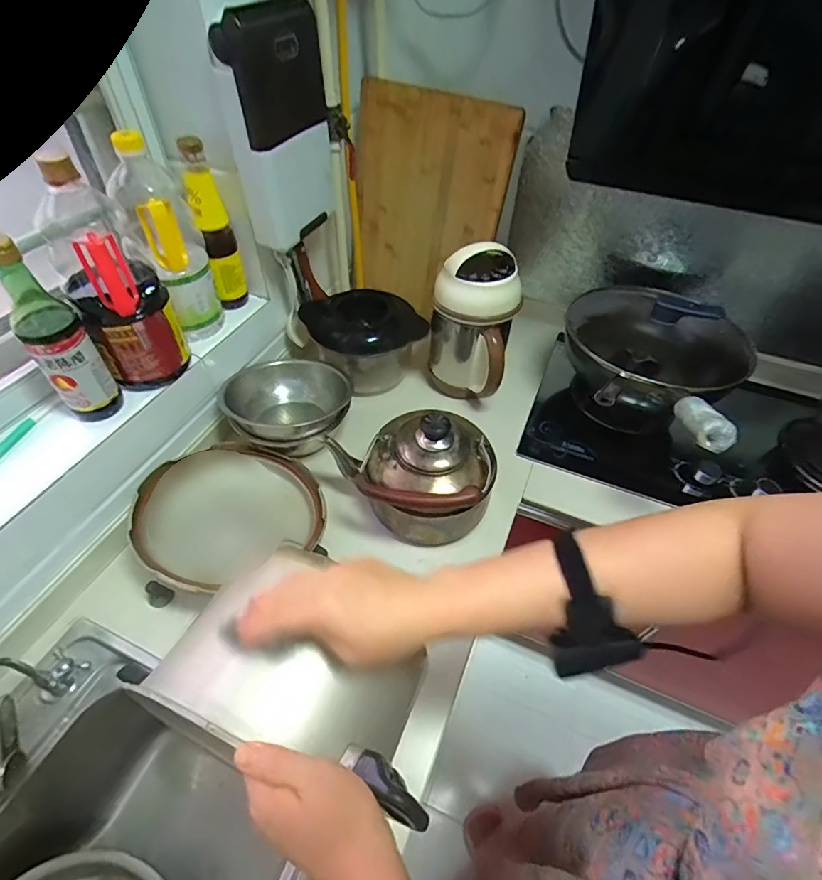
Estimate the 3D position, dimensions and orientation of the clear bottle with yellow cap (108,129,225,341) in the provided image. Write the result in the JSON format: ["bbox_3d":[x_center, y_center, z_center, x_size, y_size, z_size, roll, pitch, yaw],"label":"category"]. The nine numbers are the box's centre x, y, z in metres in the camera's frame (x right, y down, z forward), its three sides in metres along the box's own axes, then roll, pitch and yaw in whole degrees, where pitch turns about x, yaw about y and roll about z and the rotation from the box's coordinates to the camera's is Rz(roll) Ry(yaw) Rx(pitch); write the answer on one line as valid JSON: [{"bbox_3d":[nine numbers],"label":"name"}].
[{"bbox_3d":[-0.363,-0.292,0.682,0.092,0.284,0.091,-20,53,-18],"label":"clear bottle with yellow cap"}]

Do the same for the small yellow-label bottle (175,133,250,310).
[{"bbox_3d":[-0.325,-0.346,0.752,0.052,0.266,0.055,-12,51,-12],"label":"small yellow-label bottle"}]

